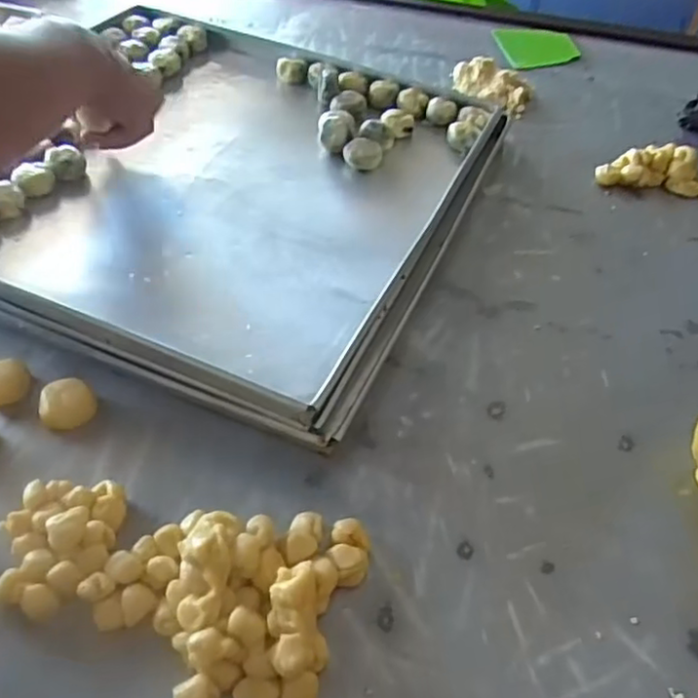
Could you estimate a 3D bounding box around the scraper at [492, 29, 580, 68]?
[{"bbox_3d":[0.268,-0.438,0.957,0.103,0.007,0.101,-12,59,-1],"label":"scraper"}]

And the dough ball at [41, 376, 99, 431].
[{"bbox_3d":[-0.215,0.044,0.512,0.039,0.023,0.036,1,48,-1],"label":"dough ball"}]

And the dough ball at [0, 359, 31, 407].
[{"bbox_3d":[-0.269,0.027,0.522,0.037,0.020,0.032,-25,53,-22],"label":"dough ball"}]

